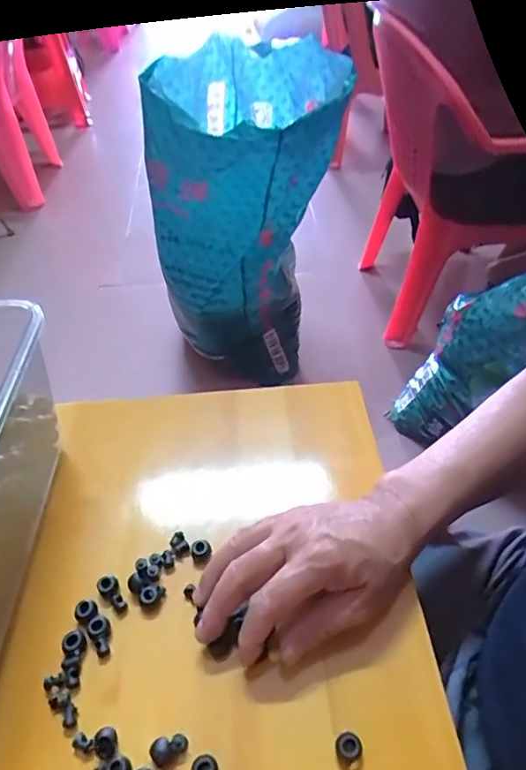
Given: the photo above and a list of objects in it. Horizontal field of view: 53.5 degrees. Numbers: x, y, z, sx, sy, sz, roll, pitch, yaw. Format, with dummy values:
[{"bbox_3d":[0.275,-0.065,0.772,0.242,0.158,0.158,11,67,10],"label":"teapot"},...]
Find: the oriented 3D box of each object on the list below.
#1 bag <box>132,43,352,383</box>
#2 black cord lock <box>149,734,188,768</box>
[{"bbox_3d":[-0.013,-0.317,1.056,0.314,0.590,0.337,5,47,7],"label":"bag"},{"bbox_3d":[-0.057,0.219,0.314,0.022,0.010,0.013,-20,49,-16],"label":"black cord lock"}]

